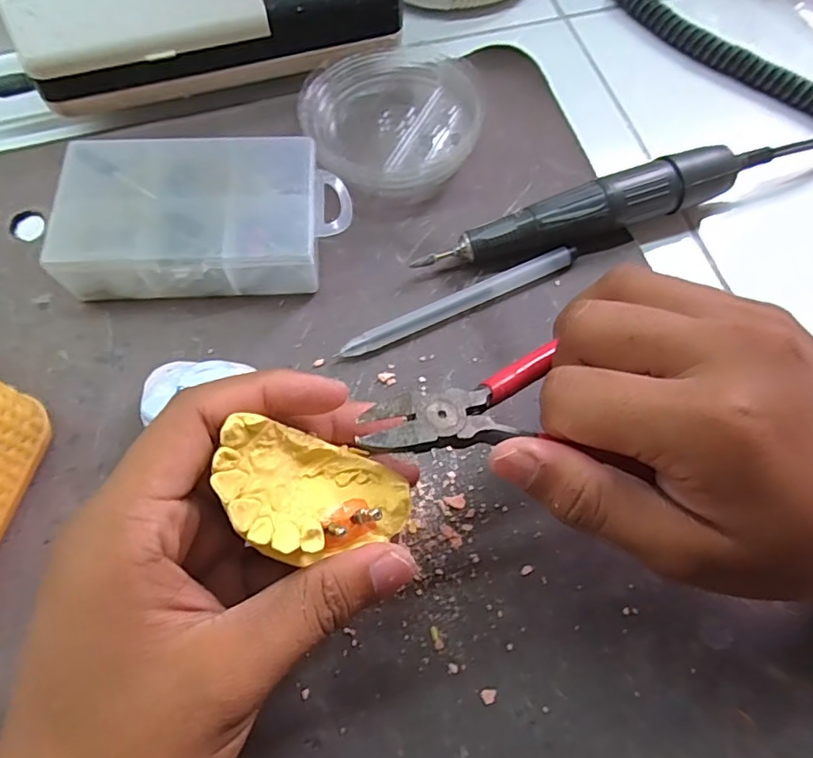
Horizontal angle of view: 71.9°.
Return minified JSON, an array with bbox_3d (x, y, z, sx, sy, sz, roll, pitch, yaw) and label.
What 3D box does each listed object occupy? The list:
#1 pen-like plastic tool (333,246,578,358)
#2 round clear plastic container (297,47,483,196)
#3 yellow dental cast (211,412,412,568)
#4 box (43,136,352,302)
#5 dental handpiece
[{"bbox_3d":[0.026,-0.038,0.270,0.124,0.010,0.010,-24,71,-12],"label":"pen-like plastic tool"},{"bbox_3d":[-0.005,-0.139,0.301,0.090,0.028,0.075,-29,72,-13],"label":"round clear plastic container"},{"bbox_3d":[-0.030,0.037,0.172,0.061,0.023,0.037,24,57,-34],"label":"yellow dental cast"},{"bbox_3d":[-0.094,-0.077,0.270,0.127,0.033,0.076,-5,68,-5],"label":"box"},{"bbox_3d":[0.097,-0.084,0.282,0.185,0.030,0.023,-19,70,-10],"label":"dental handpiece"}]

